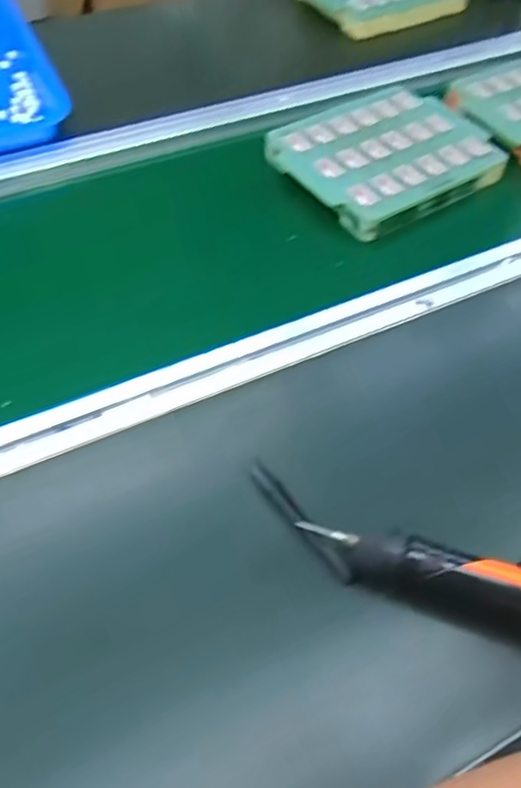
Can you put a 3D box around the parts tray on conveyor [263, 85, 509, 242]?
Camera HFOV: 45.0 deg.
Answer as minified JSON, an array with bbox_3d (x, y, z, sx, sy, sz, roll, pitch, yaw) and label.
[{"bbox_3d":[0.139,-0.265,0.695,0.228,0.036,0.180,-25,57,-19],"label":"parts tray on conveyor"}]

